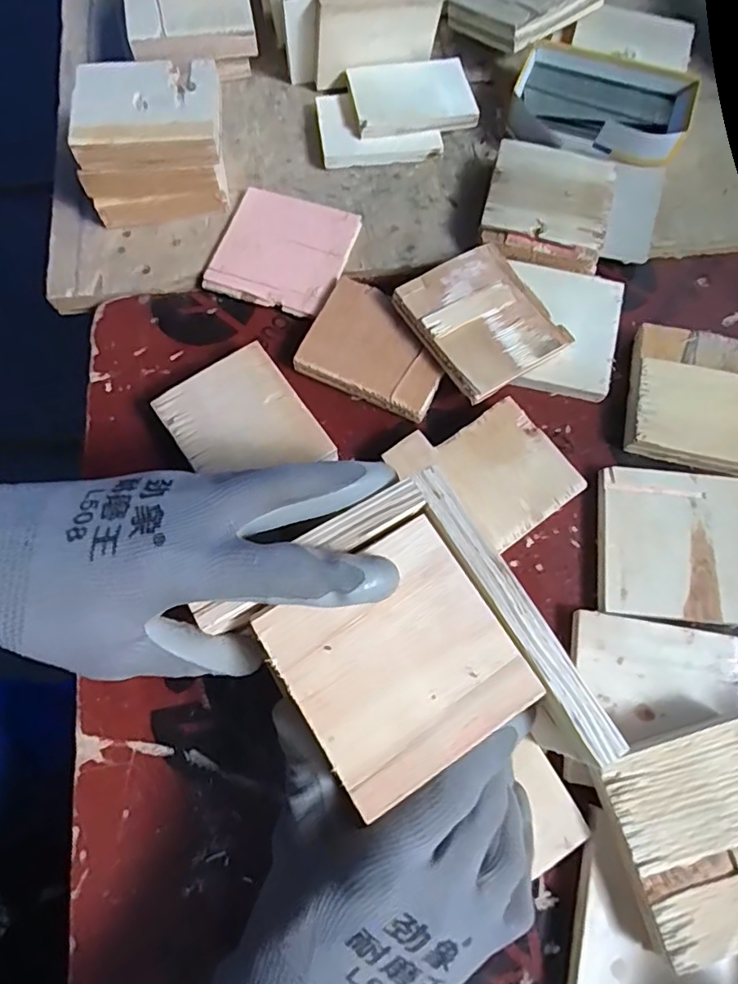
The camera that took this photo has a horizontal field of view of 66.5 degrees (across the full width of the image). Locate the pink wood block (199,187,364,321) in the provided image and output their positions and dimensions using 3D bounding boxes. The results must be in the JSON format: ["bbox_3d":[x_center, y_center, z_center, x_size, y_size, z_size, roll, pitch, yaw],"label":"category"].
[{"bbox_3d":[-0.061,-0.170,0.398,0.089,0.008,0.088,18,74,3],"label":"pink wood block"}]

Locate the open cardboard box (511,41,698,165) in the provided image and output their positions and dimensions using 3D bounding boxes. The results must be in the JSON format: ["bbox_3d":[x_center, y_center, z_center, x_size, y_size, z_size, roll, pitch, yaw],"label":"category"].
[{"bbox_3d":[0.178,-0.298,0.431,0.126,0.022,0.082,20,74,3],"label":"open cardboard box"}]

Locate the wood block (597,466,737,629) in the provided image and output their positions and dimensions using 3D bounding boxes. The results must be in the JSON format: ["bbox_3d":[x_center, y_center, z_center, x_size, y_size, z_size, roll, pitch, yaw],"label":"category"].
[{"bbox_3d":[0.184,0.032,0.337,0.091,0.006,0.091,7,74,-1],"label":"wood block"}]

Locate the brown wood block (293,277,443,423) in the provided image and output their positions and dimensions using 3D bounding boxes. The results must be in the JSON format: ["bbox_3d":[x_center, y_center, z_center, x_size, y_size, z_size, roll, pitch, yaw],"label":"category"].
[{"bbox_3d":[0.007,-0.094,0.371,0.091,0.013,0.071,27,74,5],"label":"brown wood block"}]

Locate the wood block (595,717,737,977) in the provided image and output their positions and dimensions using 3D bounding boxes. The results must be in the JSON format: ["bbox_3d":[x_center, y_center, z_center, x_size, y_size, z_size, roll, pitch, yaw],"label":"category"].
[{"bbox_3d":[0.163,0.168,0.279,0.082,0.023,0.090,-15,75,-7],"label":"wood block"}]

